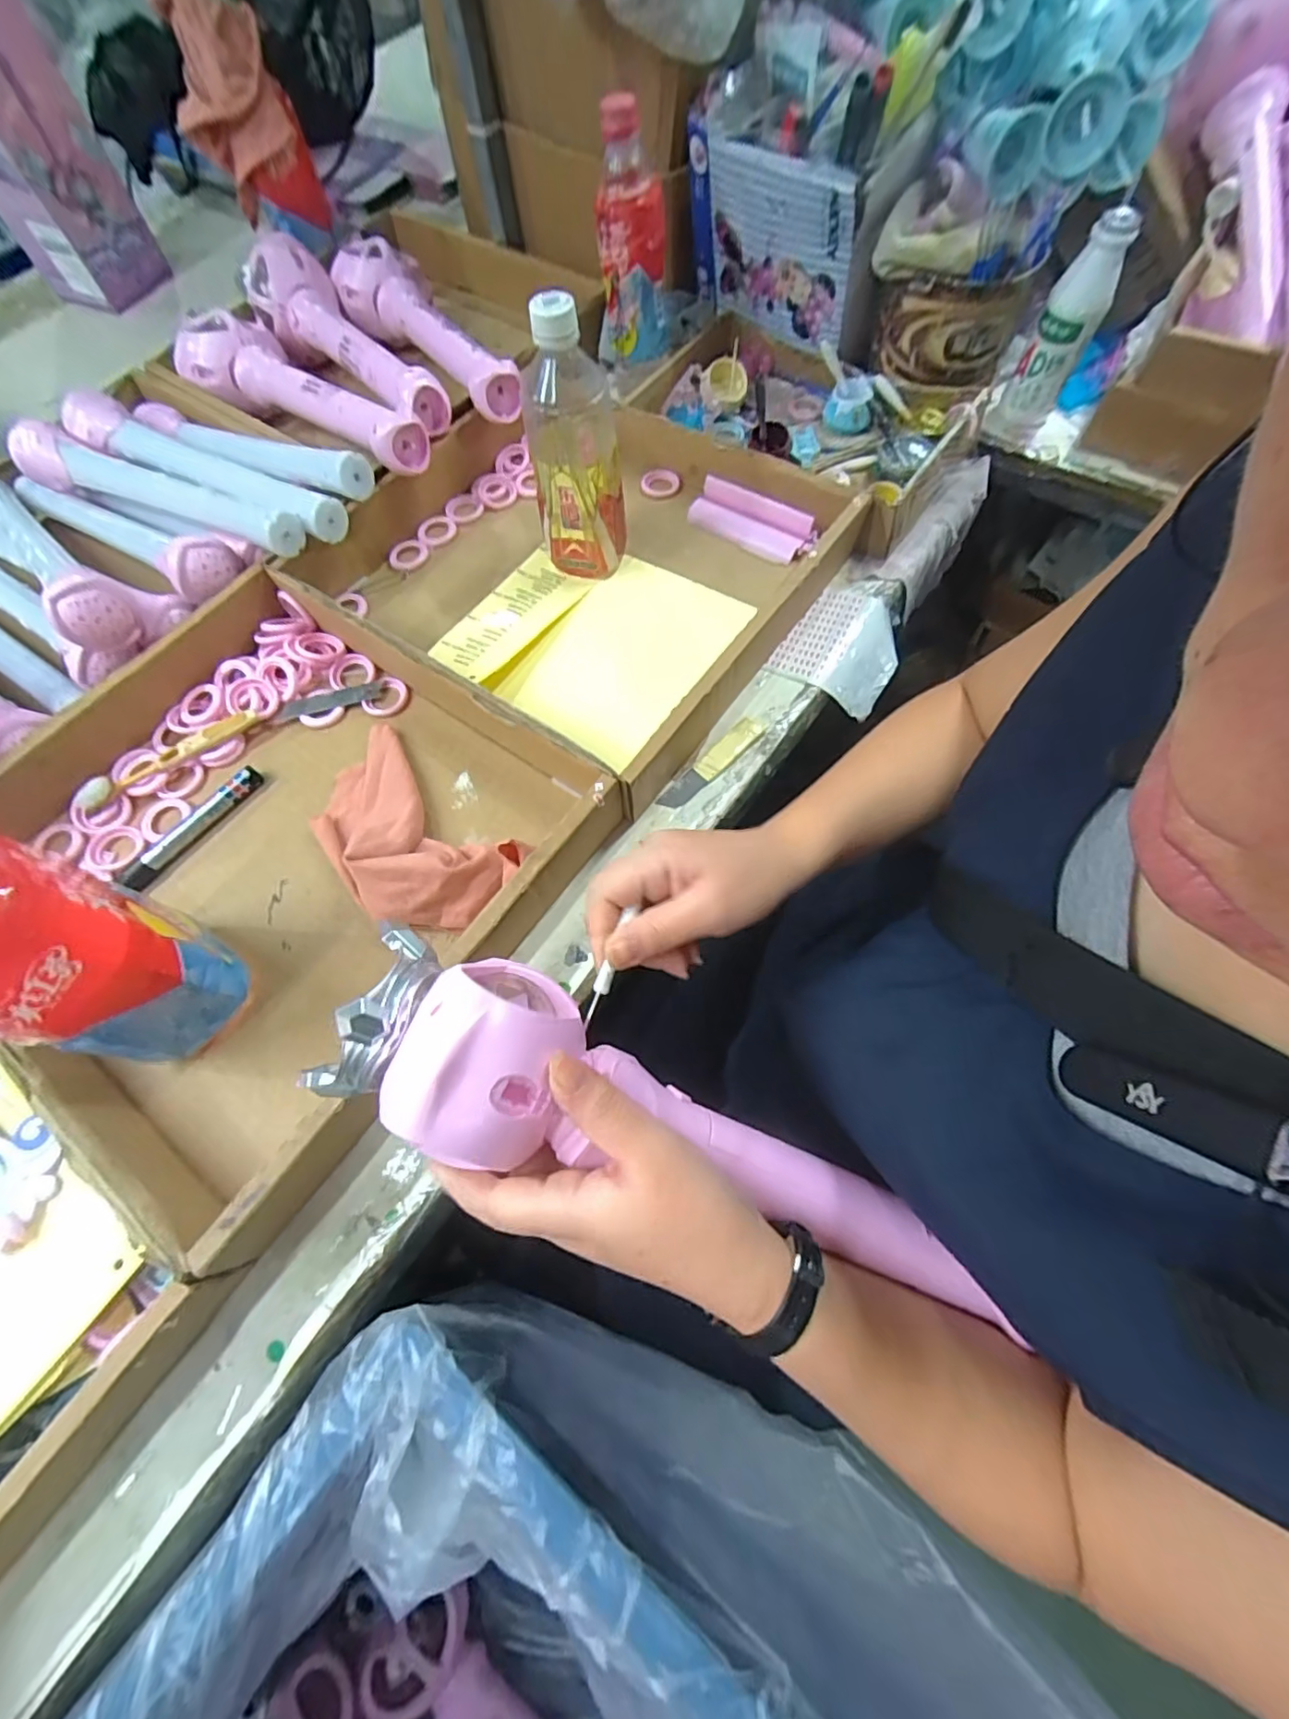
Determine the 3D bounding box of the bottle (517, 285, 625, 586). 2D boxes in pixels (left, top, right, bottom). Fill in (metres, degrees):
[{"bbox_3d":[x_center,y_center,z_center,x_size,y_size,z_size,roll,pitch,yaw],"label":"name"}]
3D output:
[{"bbox_3d":[-0.056,-0.323,0.471,0.067,0.189,0.075,-8,66,-1],"label":"bottle"}]

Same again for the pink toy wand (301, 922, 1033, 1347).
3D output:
[{"bbox_3d":[0.018,0.123,0.268,0.306,0.052,0.076,27,68,-12],"label":"pink toy wand"}]

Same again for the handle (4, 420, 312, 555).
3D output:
[{"bbox_3d":[-0.416,-0.317,0.508,0.306,0.037,0.043,22,69,11],"label":"handle"}]

